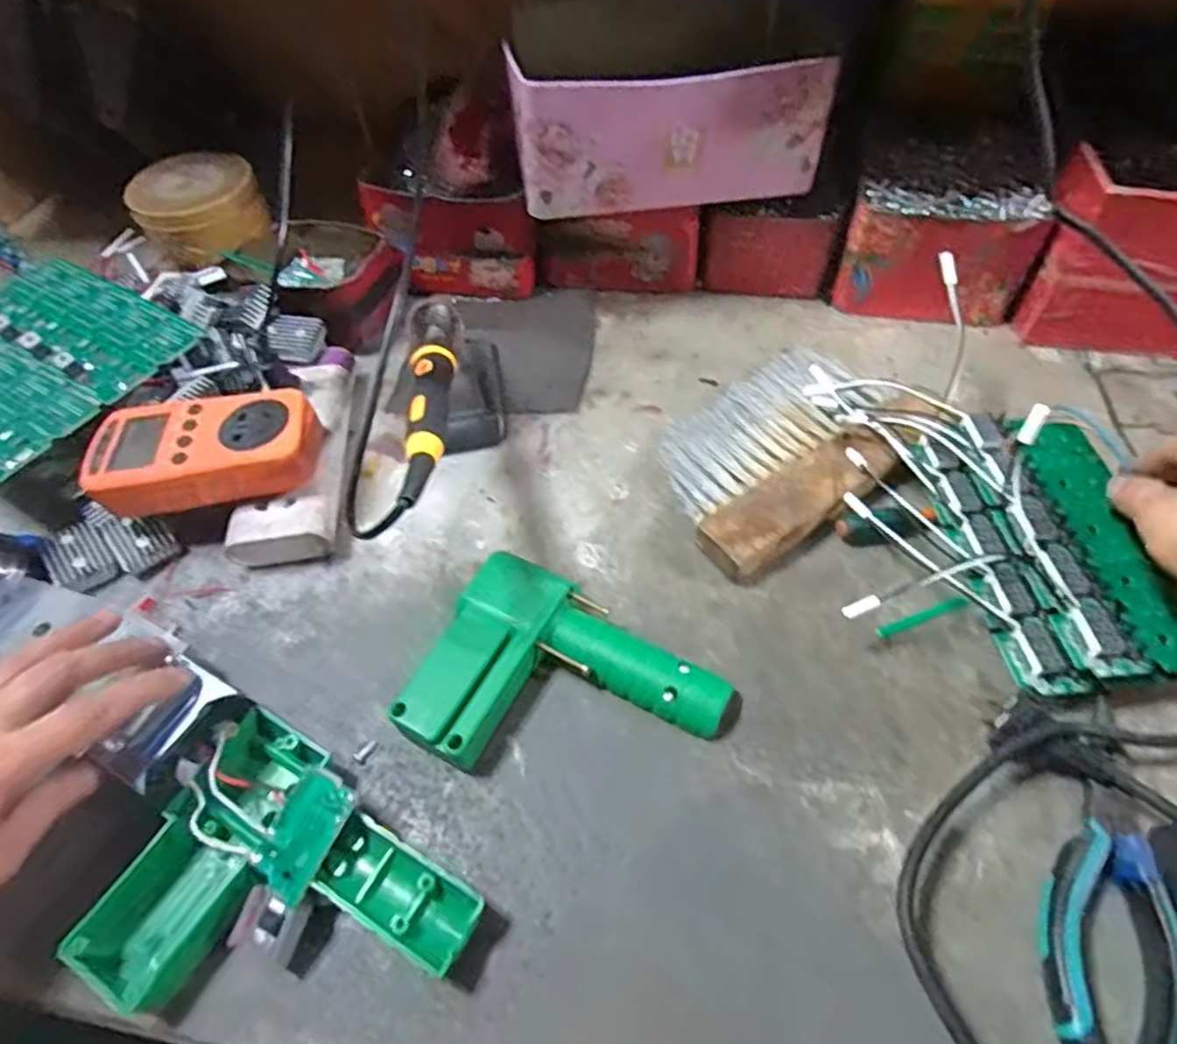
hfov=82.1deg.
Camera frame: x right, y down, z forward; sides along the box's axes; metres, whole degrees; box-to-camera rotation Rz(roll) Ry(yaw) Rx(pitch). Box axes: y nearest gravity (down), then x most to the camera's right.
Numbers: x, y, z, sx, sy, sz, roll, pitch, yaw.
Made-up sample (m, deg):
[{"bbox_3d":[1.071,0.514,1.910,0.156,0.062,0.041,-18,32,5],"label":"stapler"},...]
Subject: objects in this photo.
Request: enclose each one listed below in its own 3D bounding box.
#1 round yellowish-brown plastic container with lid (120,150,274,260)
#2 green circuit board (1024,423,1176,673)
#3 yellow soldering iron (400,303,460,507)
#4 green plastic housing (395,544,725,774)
[{"bbox_3d":[-0.325,-0.267,0.568,0.095,0.047,0.089,-2,54,3],"label":"round yellowish-brown plastic container with lid"},{"bbox_3d":[0.280,0.007,0.364,0.044,0.013,0.152,-4,56,1],"label":"green circuit board"},{"bbox_3d":[-0.086,-0.072,0.373,0.023,0.026,0.205,-8,39,-2],"label":"yellow soldering iron"},{"bbox_3d":[-0.011,0.089,0.351,0.147,0.031,0.110,20,58,18],"label":"green plastic housing"}]

